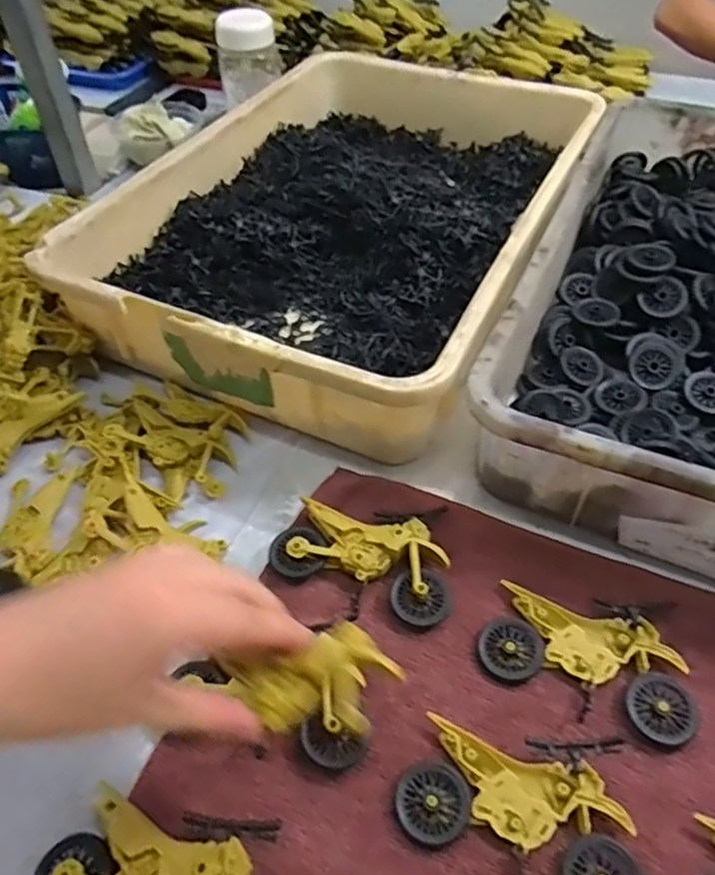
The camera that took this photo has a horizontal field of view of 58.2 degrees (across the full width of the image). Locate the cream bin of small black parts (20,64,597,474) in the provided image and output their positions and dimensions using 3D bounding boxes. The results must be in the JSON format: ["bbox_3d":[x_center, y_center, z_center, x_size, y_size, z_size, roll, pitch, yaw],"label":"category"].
[{"bbox_3d":[0.005,-0.226,0.622,0.357,0.113,0.513,20,52,19],"label":"cream bin of small black parts"}]

